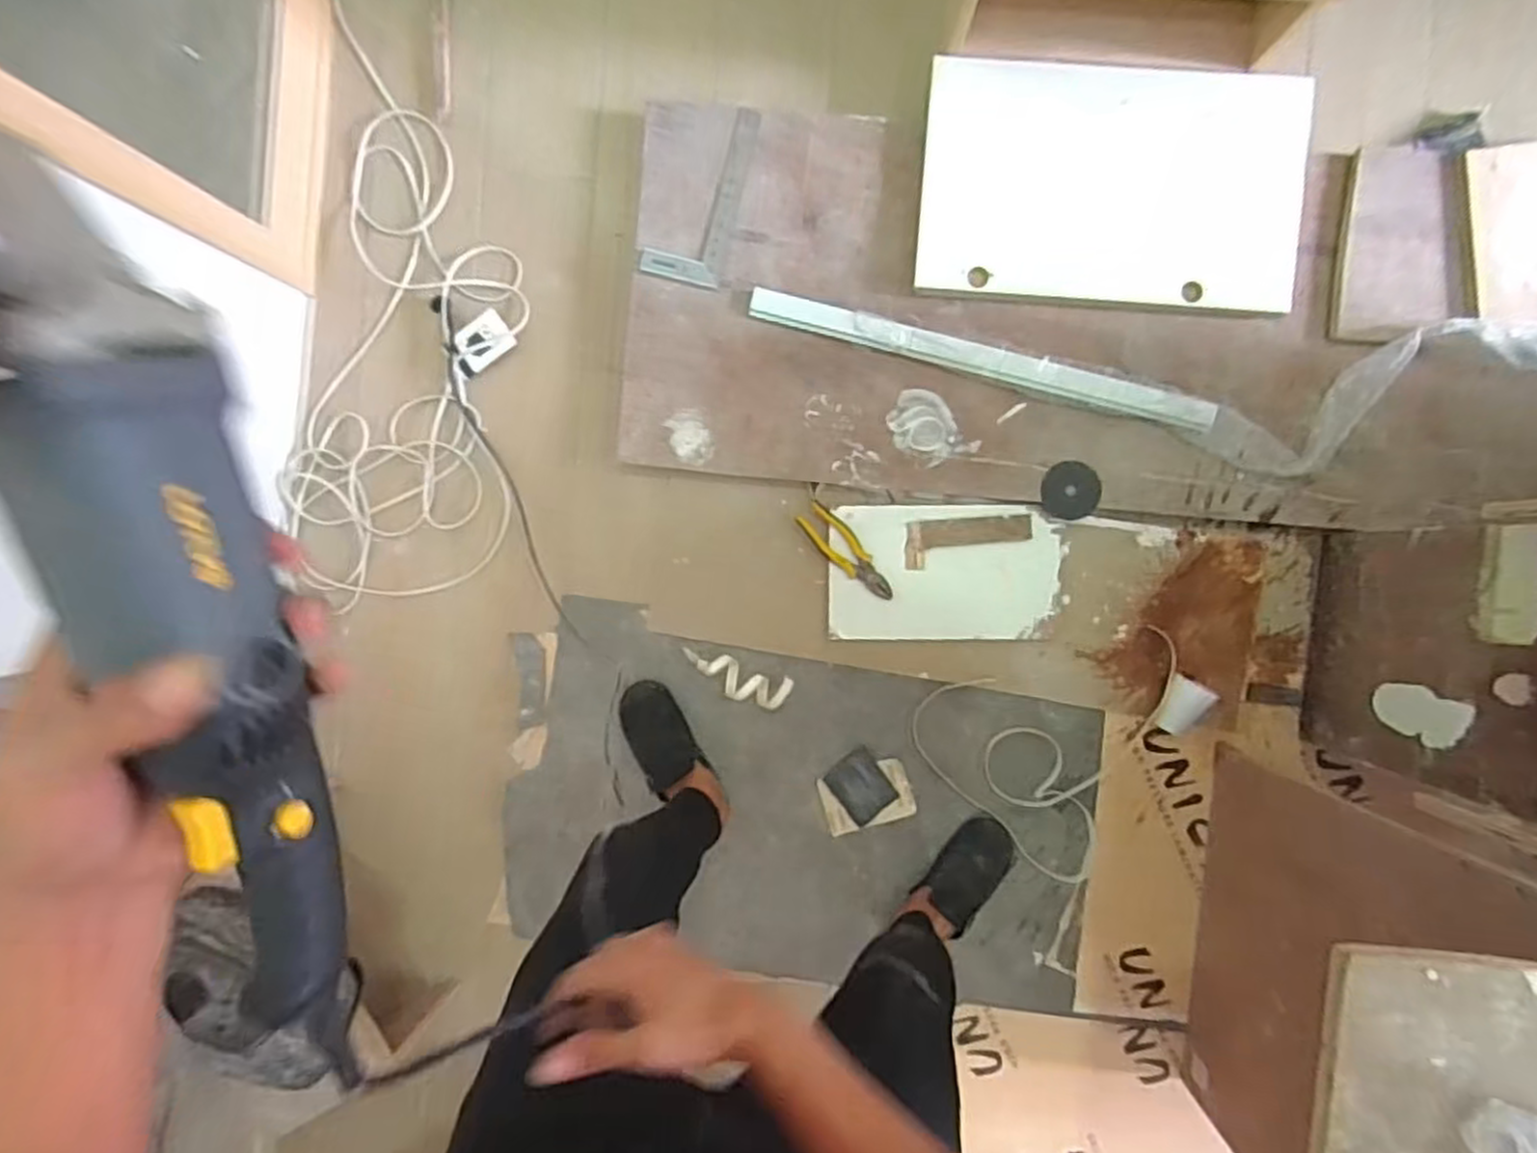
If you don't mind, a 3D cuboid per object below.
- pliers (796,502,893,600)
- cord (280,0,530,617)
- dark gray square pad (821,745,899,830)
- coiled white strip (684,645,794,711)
[{"bbox_3d":[0.138,-0.038,1.332,0.059,0.009,0.204,-42,92,6],"label":"pliers"},{"bbox_3d":[-0.614,-0.584,1.356,0.384,0.052,1.148,5,95,3],"label":"cord"},{"bbox_3d":[0.167,0.375,1.361,0.096,0.004,0.121,-36,92,6],"label":"dark gray square pad"},{"bbox_3d":[-0.059,0.185,1.362,0.197,0.010,0.068,19,96,1],"label":"coiled white strip"}]

